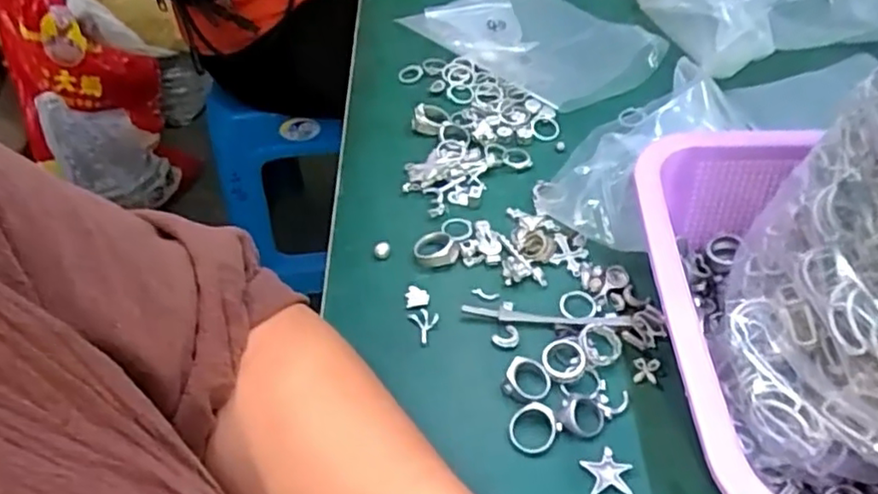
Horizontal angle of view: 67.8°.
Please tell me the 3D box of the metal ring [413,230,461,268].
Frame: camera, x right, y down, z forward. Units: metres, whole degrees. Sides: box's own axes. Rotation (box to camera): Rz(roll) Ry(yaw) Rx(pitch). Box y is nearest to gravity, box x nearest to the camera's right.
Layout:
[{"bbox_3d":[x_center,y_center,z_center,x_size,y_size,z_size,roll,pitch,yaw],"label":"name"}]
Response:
[{"bbox_3d":[-0.002,0.001,0.415,0.027,0.009,0.027,-1,49,2],"label":"metal ring"}]

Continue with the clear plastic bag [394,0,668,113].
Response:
[{"bbox_3d":[0.078,-0.184,0.562,0.138,0.027,0.197,-37,57,-26],"label":"clear plastic bag"}]

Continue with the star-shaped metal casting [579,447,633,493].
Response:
[{"bbox_3d":[0.082,0.110,0.317,0.022,0.004,0.022,-11,49,-7],"label":"star-shaped metal casting"}]

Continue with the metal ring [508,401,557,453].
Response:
[{"bbox_3d":[0.048,0.092,0.332,0.025,0.004,0.023,-3,65,6],"label":"metal ring"}]

